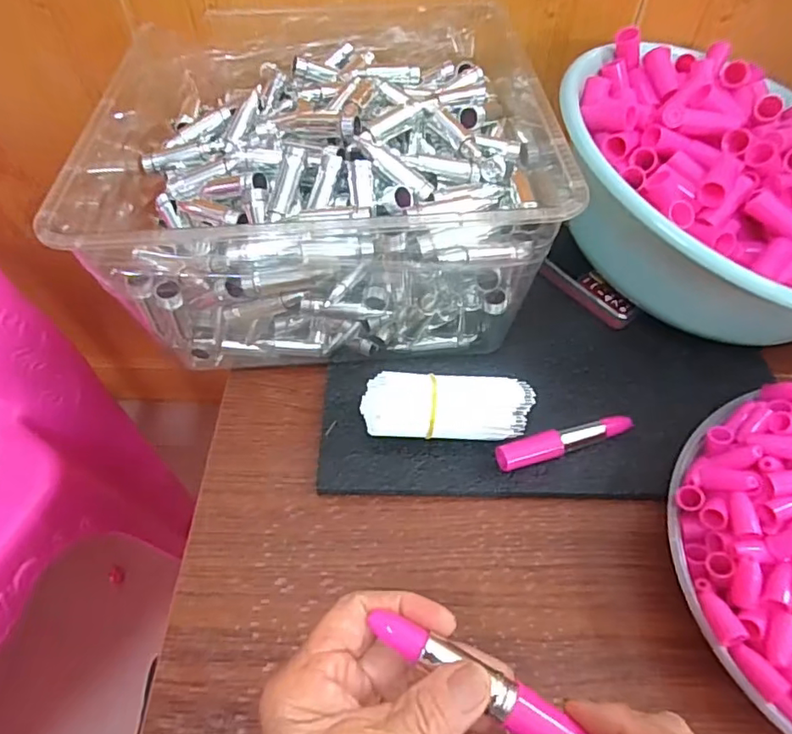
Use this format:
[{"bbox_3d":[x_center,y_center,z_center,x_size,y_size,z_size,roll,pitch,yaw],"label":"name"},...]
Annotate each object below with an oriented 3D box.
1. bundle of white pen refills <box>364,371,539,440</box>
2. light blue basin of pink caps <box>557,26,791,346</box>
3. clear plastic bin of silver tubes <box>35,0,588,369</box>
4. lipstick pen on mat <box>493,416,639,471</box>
[{"bbox_3d":[0.032,0.031,0.380,0.113,0.041,0.041,5,55,3],"label":"bundle of white pen refills"},{"bbox_3d":[0.264,-0.136,0.447,0.278,0.134,0.260,0,55,0],"label":"light blue basin of pink caps"},{"bbox_3d":[-0.059,-0.161,0.459,0.308,0.135,0.315,-3,55,-2],"label":"clear plastic bin of silver tubes"},{"bbox_3d":[0.116,0.052,0.382,0.101,0.019,0.019,-13,56,-10],"label":"lipstick pen on mat"}]

